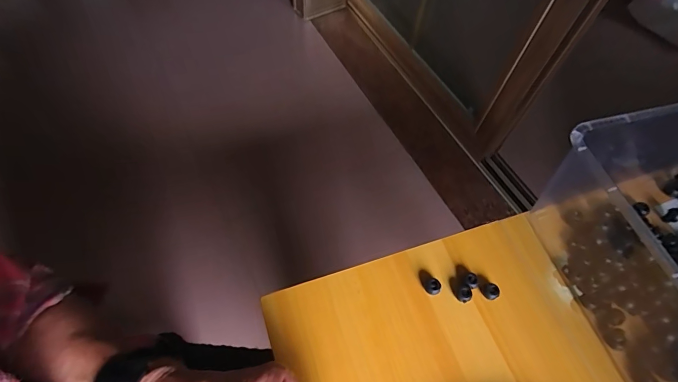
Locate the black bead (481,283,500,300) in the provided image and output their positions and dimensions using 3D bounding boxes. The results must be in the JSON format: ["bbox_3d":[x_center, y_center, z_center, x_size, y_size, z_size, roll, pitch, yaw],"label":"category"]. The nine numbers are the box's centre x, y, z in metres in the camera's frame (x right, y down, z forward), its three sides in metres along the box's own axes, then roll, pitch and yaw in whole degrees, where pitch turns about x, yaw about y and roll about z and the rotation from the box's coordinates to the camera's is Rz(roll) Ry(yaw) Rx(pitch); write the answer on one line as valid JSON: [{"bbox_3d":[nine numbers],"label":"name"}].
[{"bbox_3d":[0.165,0.109,0.406,0.016,0.010,0.018,-27,65,-17],"label":"black bead"}]

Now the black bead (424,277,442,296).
[{"bbox_3d":[0.102,0.104,0.405,0.017,0.012,0.017,-37,69,-21],"label":"black bead"}]

